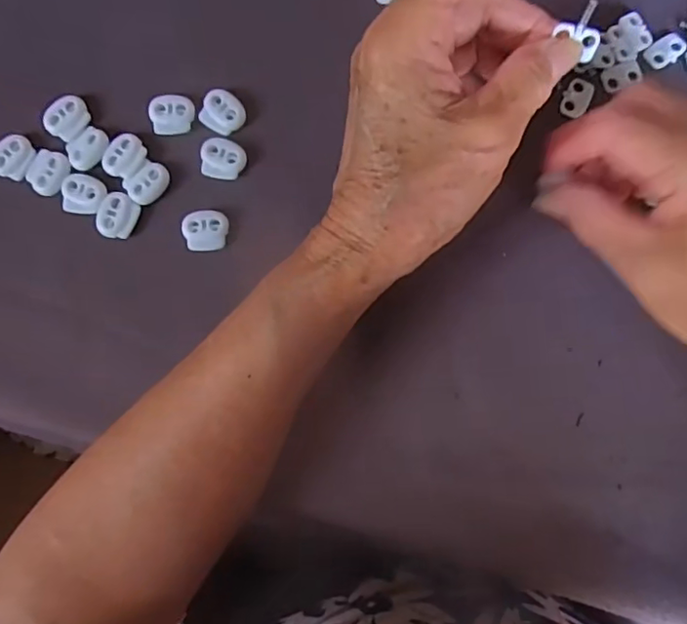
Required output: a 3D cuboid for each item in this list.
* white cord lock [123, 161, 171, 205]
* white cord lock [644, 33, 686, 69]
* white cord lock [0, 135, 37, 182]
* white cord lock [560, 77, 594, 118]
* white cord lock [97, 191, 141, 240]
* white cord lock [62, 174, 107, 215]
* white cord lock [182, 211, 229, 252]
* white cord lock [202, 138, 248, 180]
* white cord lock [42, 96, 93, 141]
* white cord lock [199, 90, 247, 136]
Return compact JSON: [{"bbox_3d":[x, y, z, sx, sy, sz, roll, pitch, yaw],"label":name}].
[{"bbox_3d":[-0.097,-0.064,0.288,0.021,0.006,0.015,-41,84,0],"label":"white cord lock"},{"bbox_3d":[0.155,-0.126,0.279,0.019,0.004,0.013,-34,85,1],"label":"white cord lock"},{"bbox_3d":[-0.165,-0.078,0.292,0.017,0.006,0.022,27,88,5],"label":"white cord lock"},{"bbox_3d":[0.113,-0.104,0.282,0.013,0.004,0.019,31,88,5],"label":"white cord lock"},{"bbox_3d":[-0.112,-0.047,0.288,0.019,0.005,0.022,21,87,5],"label":"white cord lock"},{"bbox_3d":[-0.129,-0.058,0.289,0.021,0.004,0.019,4,86,4],"label":"white cord lock"},{"bbox_3d":[-0.067,-0.040,0.285,0.021,0.006,0.019,1,86,4],"label":"white cord lock"},{"bbox_3d":[-0.059,-0.075,0.287,0.021,0.006,0.019,9,87,4],"label":"white cord lock"},{"bbox_3d":[-0.137,-0.097,0.290,0.017,0.007,0.022,36,89,5],"label":"white cord lock"},{"bbox_3d":[-0.059,-0.099,0.288,0.021,0.006,0.019,33,89,5],"label":"white cord lock"}]

